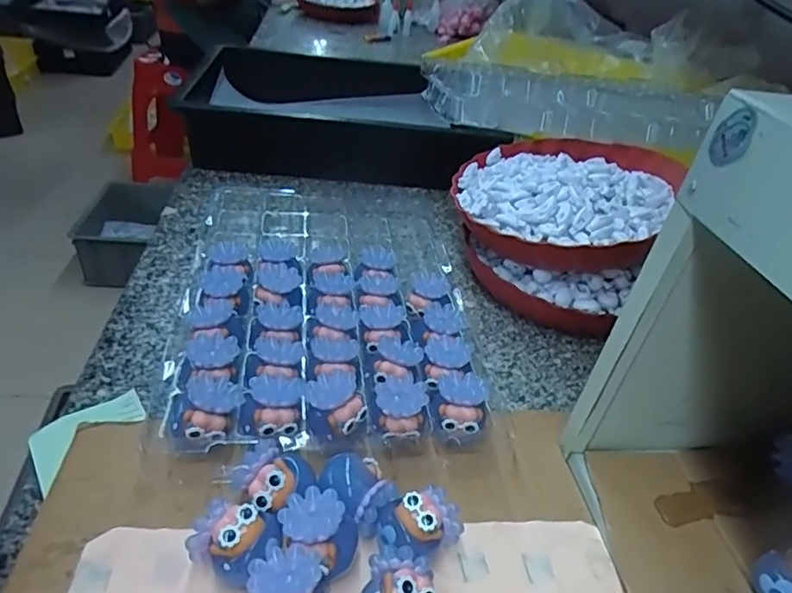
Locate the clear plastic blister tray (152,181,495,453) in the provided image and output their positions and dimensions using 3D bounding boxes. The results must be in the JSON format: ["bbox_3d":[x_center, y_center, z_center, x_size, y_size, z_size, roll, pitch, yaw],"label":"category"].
[{"bbox_3d":[-0.070,-0.022,0.553,0.274,0.045,0.422,-1,38,-8],"label":"clear plastic blister tray"}]

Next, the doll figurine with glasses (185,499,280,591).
[{"bbox_3d":[-0.093,0.145,0.324,0.047,0.040,0.038,21,38,16],"label":"doll figurine with glasses"}]

